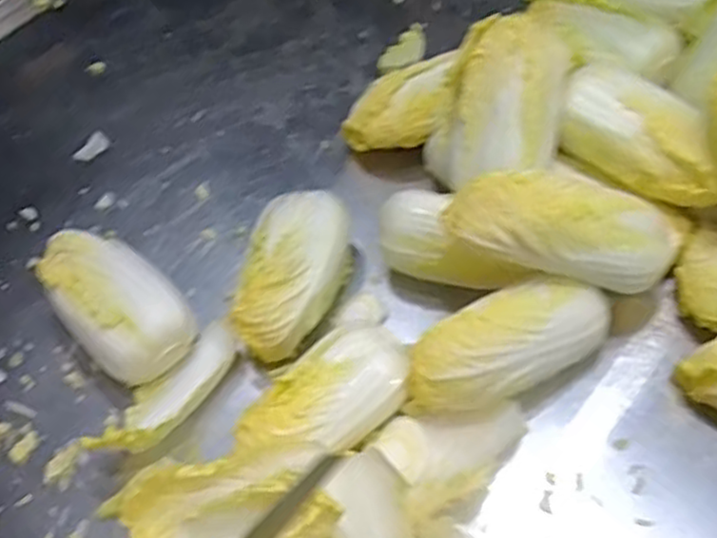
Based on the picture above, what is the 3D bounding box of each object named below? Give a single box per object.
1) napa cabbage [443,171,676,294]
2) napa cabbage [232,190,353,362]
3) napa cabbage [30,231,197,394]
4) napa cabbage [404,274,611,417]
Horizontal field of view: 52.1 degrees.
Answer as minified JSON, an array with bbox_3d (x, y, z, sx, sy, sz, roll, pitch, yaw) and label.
[{"bbox_3d":[0.144,-0.025,0.500,0.157,0.053,0.058,12,56,-8],"label":"napa cabbage"},{"bbox_3d":[-0.050,0.007,0.575,0.075,0.066,0.130,6,57,8],"label":"napa cabbage"},{"bbox_3d":[-0.189,0.028,0.569,0.127,0.069,0.074,38,66,26],"label":"napa cabbage"},{"bbox_3d":[0.102,0.057,0.514,0.145,0.071,0.057,-30,58,-13],"label":"napa cabbage"}]

